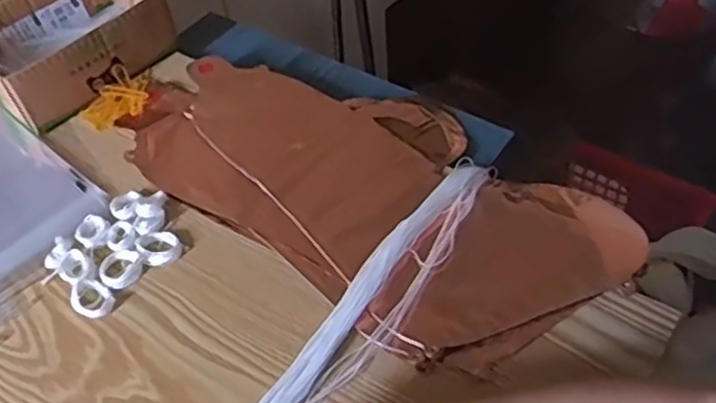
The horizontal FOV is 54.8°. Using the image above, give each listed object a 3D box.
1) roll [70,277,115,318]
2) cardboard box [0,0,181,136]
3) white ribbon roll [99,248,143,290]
[{"bbox_3d":[-0.207,0.075,0.535,0.038,0.006,0.028,30,58,26],"label":"roll"},{"bbox_3d":[-0.294,-0.166,0.701,0.136,0.061,0.184,33,59,28],"label":"cardboard box"},{"bbox_3d":[-0.189,0.053,0.553,0.035,0.004,0.034,-2,50,2],"label":"white ribbon roll"}]

